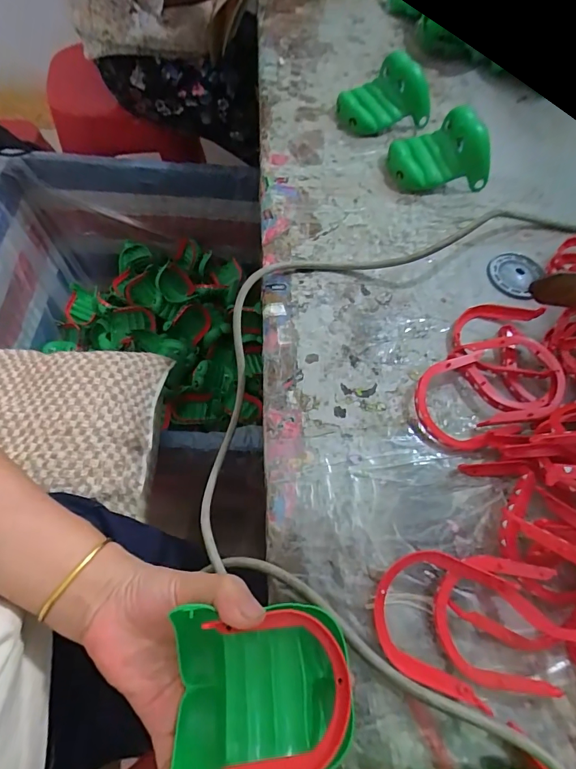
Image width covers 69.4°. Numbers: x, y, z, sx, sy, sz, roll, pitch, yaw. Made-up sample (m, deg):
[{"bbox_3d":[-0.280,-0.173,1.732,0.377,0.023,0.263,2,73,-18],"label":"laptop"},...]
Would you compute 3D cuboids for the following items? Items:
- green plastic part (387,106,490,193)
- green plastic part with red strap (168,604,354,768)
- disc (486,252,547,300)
[{"bbox_3d":[0.157,-0.240,0.430,0.099,0.054,0.060,-2,63,-2],"label":"green plastic part"},{"bbox_3d":[-0.015,0.169,0.227,0.097,0.049,0.086,-4,63,-3],"label":"green plastic part with red strap"},{"bbox_3d":[0.218,-0.107,0.401,0.048,0.004,0.047,0,63,-1],"label":"disc"}]

